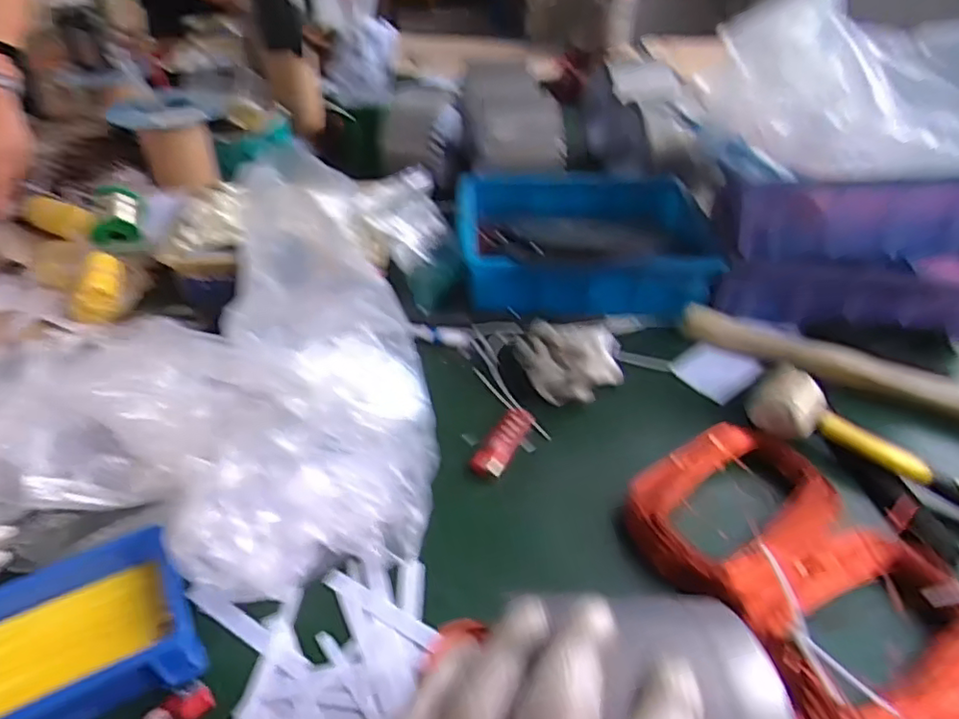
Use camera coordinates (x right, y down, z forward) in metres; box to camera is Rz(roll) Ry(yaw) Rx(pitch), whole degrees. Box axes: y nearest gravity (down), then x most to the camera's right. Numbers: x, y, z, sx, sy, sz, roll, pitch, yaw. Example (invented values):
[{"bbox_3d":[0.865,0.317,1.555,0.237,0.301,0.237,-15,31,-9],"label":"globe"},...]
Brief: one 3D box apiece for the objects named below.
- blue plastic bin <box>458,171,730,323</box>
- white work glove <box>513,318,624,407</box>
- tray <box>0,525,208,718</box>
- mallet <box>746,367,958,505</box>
[{"bbox_3d":[0.123,-0.146,0.754,0.295,0.079,0.215,1,43,-1],"label":"blue plastic bin"},{"bbox_3d":[0.092,-0.001,0.625,0.110,0.043,0.106,5,43,3],"label":"white work glove"},{"bbox_3d":[-0.266,0.184,0.391,0.148,0.049,0.105,-23,48,-25],"label":"tray"},{"bbox_3d":[0.390,0.095,0.532,0.294,0.050,0.072,23,46,21],"label":"mallet"}]

